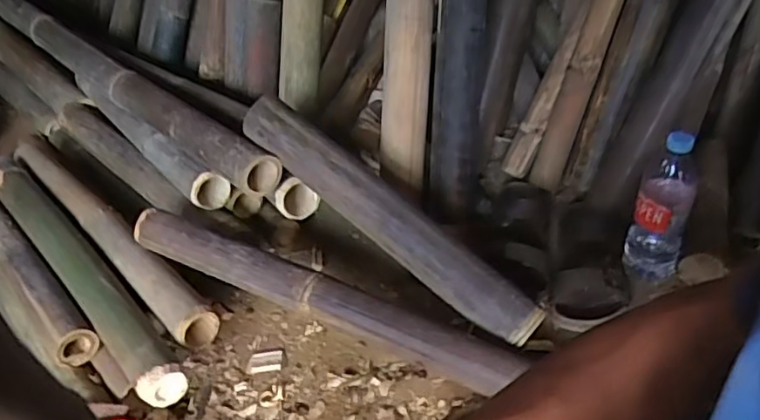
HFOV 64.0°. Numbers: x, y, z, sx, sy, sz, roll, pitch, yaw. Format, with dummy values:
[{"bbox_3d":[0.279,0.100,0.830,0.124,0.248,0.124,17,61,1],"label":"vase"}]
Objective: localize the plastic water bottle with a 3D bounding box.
[{"bbox_3d":[0.393,0.001,0.851,0.070,0.243,0.072,11,40,22],"label":"plastic water bottle"}]

